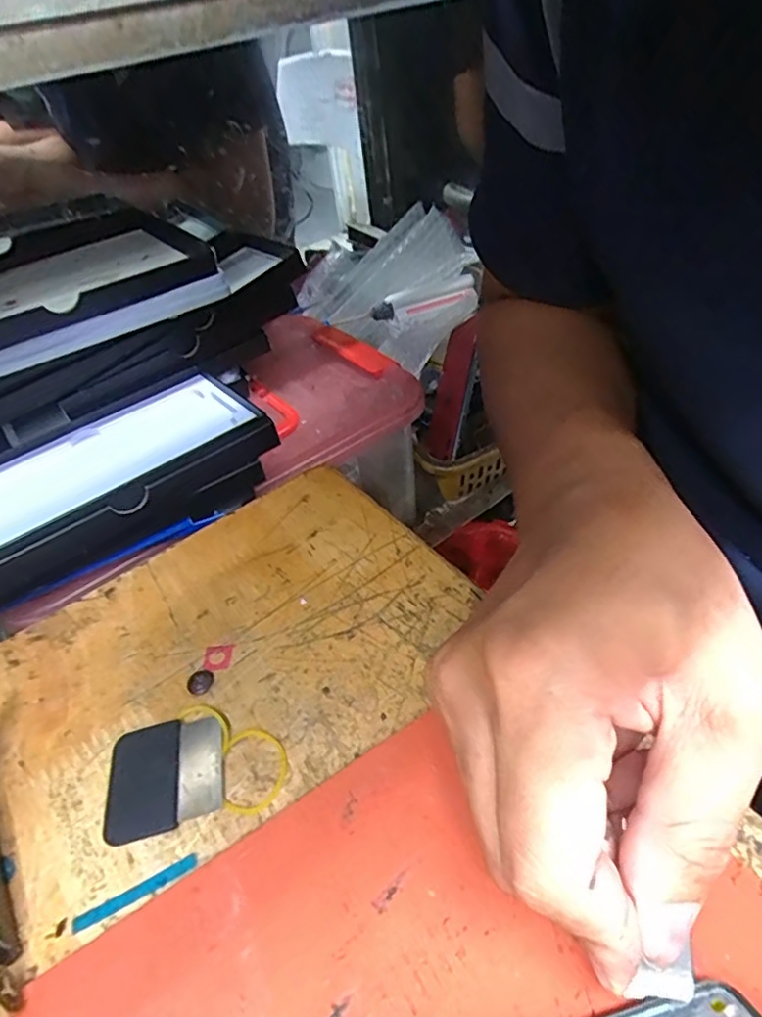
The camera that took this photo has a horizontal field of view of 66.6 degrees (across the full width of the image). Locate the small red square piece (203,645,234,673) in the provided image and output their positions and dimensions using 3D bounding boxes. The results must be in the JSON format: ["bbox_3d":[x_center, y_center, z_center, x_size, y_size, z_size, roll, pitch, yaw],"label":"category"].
[{"bbox_3d":[-0.068,0.062,0.242,0.012,0.004,0.013,-5,43,4],"label":"small red square piece"}]

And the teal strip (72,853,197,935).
[{"bbox_3d":[-0.078,0.121,0.183,0.038,0.004,0.006,-23,45,-15],"label":"teal strip"}]

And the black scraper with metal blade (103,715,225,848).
[{"bbox_3d":[-0.077,0.095,0.207,0.040,0.005,0.038,-15,43,-6],"label":"black scraper with metal blade"}]

